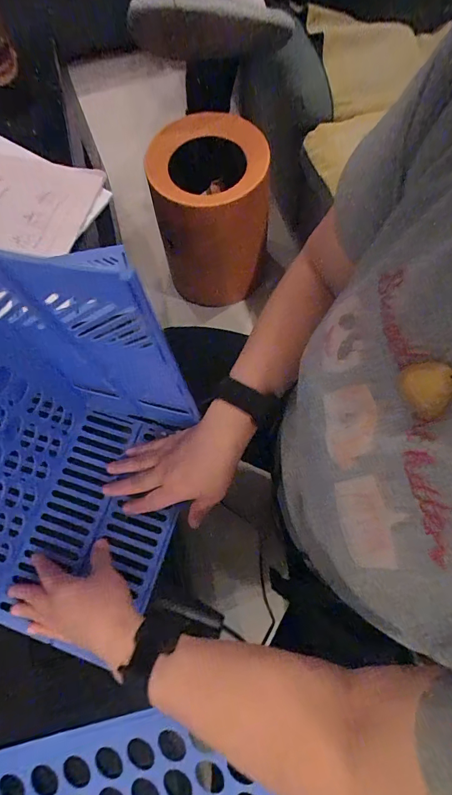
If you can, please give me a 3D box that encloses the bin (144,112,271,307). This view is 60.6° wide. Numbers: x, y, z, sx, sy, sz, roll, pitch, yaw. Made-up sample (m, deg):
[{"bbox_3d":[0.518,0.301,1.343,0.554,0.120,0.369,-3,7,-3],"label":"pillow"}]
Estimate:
[{"bbox_3d":[-0.026,-0.419,0.925,0.241,0.352,0.226,-5,70,1],"label":"bin"}]

